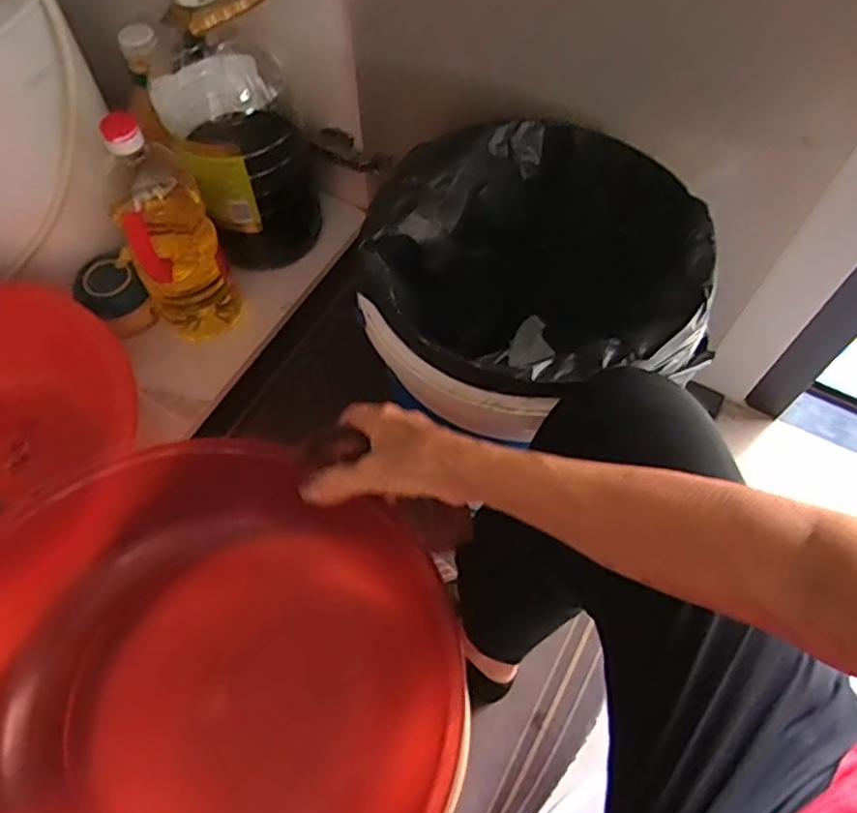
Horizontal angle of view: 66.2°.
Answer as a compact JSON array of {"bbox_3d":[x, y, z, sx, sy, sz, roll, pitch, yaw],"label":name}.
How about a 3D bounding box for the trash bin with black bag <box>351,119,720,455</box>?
[{"bbox_3d":[0.088,-0.078,0.653,0.278,0.264,0.283,-4,61,-3],"label":"trash bin with black bag"}]

